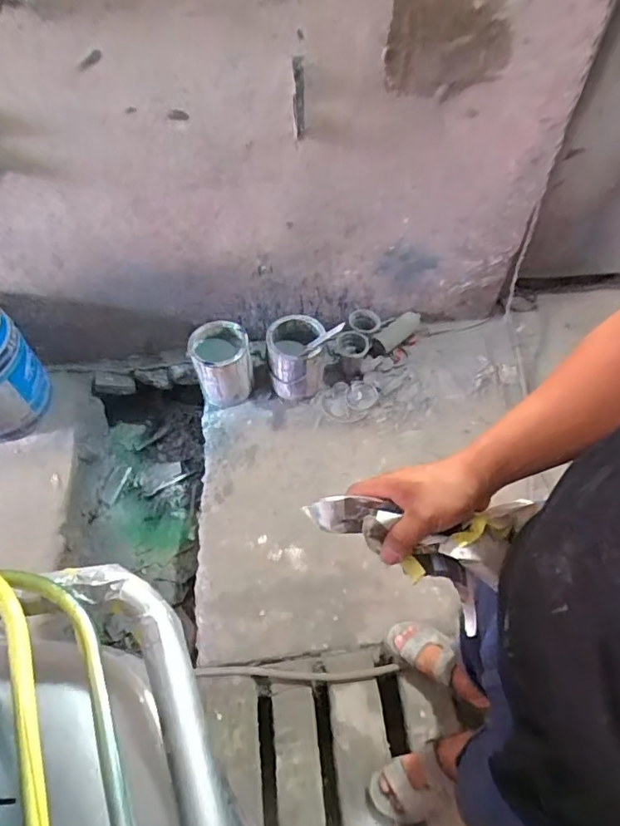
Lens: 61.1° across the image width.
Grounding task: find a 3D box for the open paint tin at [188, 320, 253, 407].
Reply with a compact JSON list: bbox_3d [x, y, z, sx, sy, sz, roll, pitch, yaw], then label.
[{"bbox_3d":[-0.274,-0.155,1.631,0.178,0.195,0.188,-10,56,-8],"label":"open paint tin"}]

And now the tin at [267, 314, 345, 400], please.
[{"bbox_3d":[-0.018,-0.177,1.618,0.201,0.247,0.194,0,55,-1],"label":"tin"}]

